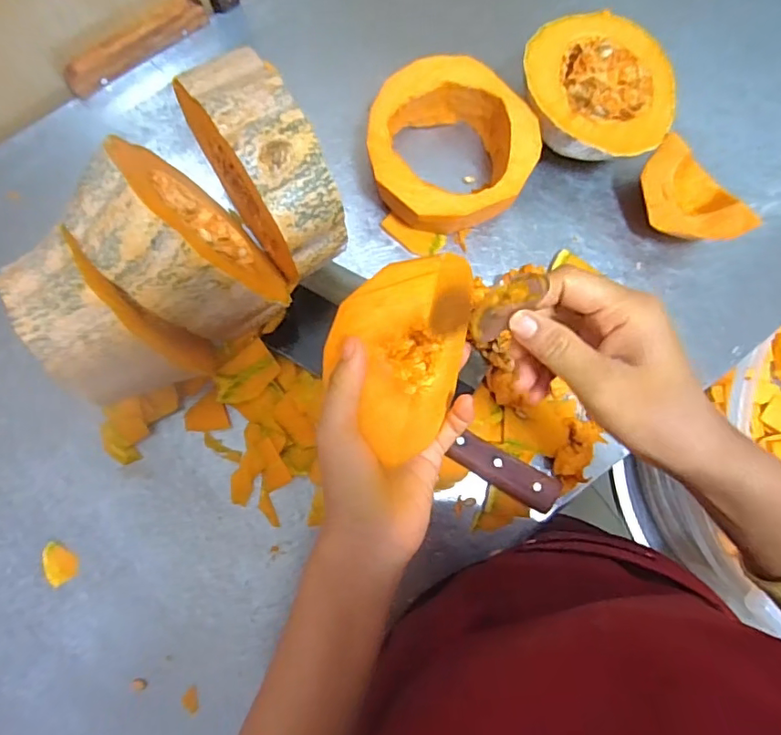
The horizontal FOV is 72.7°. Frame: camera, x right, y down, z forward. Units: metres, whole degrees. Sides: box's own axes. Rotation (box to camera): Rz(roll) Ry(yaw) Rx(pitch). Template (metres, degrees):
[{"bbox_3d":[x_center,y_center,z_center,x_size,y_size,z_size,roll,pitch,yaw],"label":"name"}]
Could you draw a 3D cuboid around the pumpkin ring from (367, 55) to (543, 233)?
[{"bbox_3d":[0.053,-0.204,0.513,0.152,0.067,0.151,1,83,-5],"label":"pumpkin ring"}]

